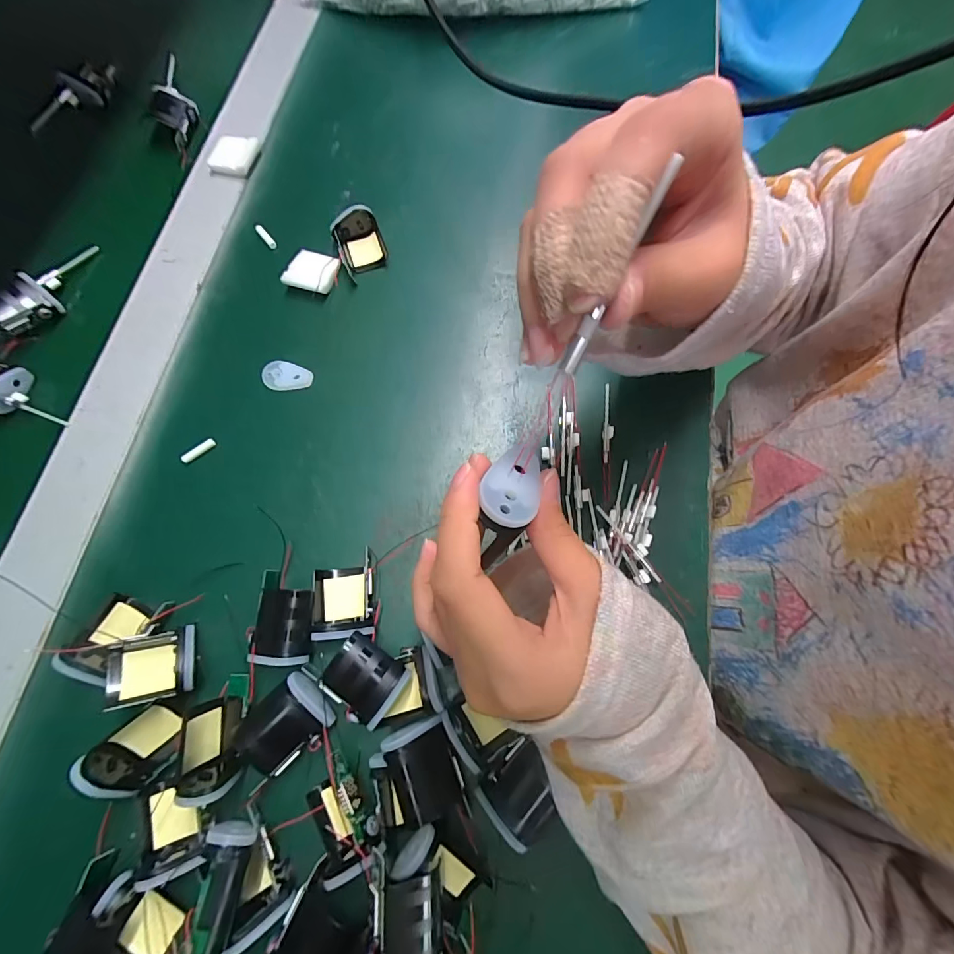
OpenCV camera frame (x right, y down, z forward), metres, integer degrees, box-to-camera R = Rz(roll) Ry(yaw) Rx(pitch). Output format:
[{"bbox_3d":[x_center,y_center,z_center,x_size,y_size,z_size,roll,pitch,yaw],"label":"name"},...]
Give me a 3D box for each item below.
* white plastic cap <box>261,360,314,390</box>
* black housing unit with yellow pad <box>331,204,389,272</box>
[{"bbox_3d":[-0.138,-0.074,0.303,0.036,0.004,0.021,5,72,0],"label":"white plastic cap"},{"bbox_3d":[-0.092,-0.187,0.327,0.034,0.021,0.041,-20,74,-8],"label":"black housing unit with yellow pad"}]

